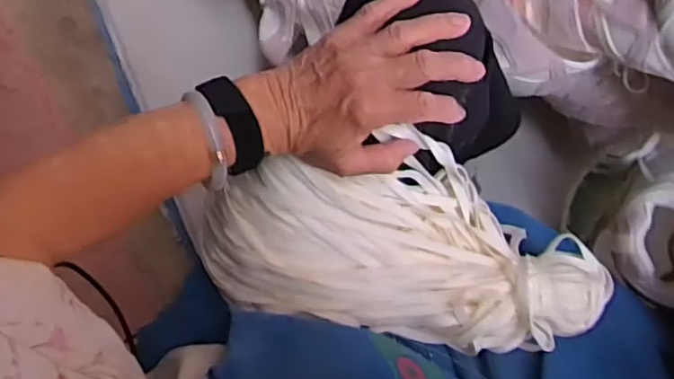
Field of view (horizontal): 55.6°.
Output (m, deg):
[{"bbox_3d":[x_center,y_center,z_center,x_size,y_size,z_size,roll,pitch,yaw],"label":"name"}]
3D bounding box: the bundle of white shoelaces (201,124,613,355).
[{"bbox_3d":[0.065,0.042,0.504,0.324,0.075,0.149,11,95,-7],"label":"bundle of white shoelaces"}]

